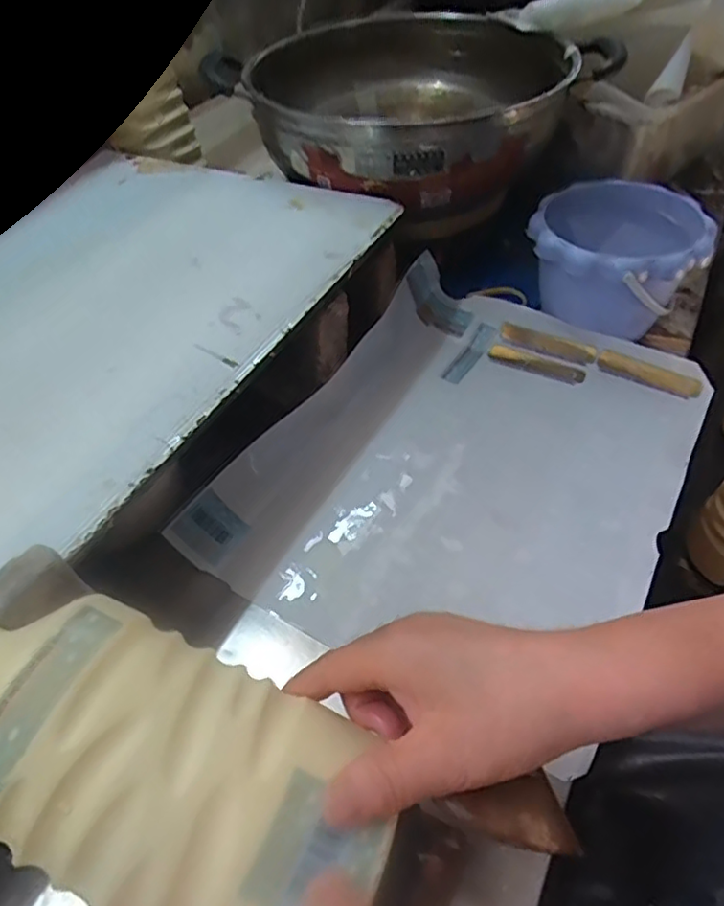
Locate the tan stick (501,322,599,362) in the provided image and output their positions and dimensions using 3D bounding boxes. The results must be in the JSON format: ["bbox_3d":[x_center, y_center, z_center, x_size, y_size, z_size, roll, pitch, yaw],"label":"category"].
[{"bbox_3d":[0.175,-0.103,0.571,0.089,0.016,0.017,22,54,22],"label":"tan stick"}]

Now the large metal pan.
[{"bbox_3d":[0.059,-0.352,0.620,0.309,0.100,0.283,-32,57,-24],"label":"large metal pan"}]

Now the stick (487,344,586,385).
[{"bbox_3d":[0.170,-0.087,0.589,0.093,0.006,0.017,21,54,21],"label":"stick"}]

